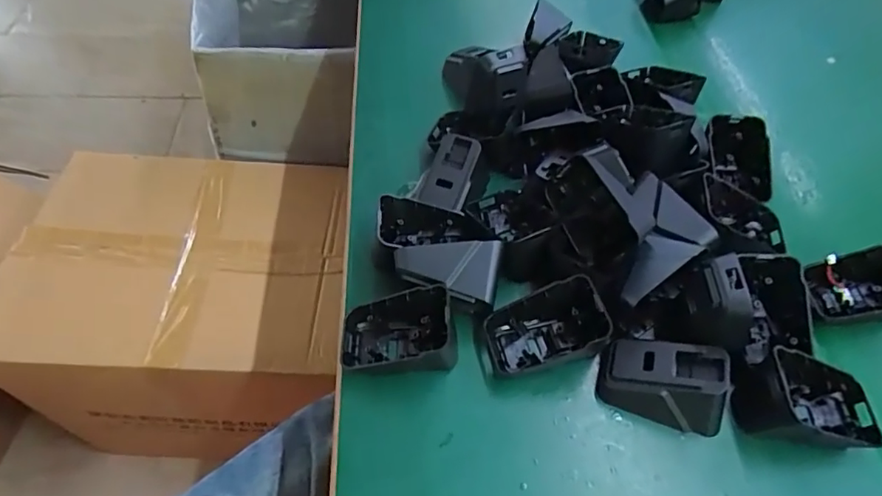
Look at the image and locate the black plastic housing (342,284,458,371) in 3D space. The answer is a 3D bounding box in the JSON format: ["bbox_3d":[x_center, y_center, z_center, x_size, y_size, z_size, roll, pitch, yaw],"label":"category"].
[{"bbox_3d":[-0.025,0.049,0.317,0.065,0.042,0.041,-3,53,-5],"label":"black plastic housing"}]

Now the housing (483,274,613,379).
[{"bbox_3d":[0.061,0.049,0.319,0.062,0.043,0.044,-9,54,-10],"label":"housing"}]

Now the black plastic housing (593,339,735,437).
[{"bbox_3d":[0.127,0.073,0.304,0.068,0.039,0.040,18,54,11],"label":"black plastic housing"}]

